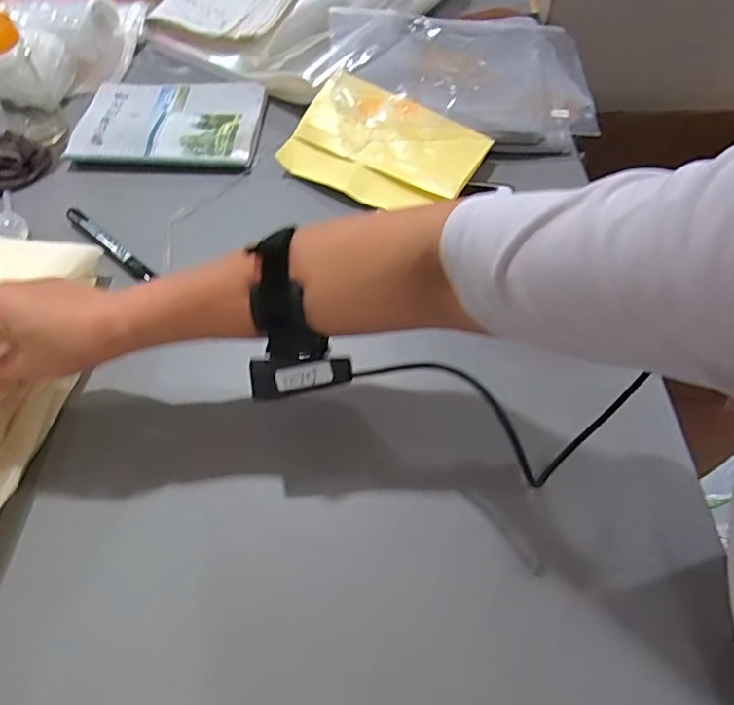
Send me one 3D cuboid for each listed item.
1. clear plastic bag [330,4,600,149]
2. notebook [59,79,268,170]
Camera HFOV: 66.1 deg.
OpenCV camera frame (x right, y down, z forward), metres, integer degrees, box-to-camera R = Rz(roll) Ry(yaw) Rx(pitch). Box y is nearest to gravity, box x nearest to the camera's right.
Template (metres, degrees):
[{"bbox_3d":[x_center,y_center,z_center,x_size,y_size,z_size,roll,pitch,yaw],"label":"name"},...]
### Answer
[{"bbox_3d":[0.108,-0.336,0.661,0.294,0.045,0.218,0,58,2],"label":"clear plastic bag"},{"bbox_3d":[-0.231,-0.270,0.652,0.213,0.010,0.138,3,58,3],"label":"notebook"}]

